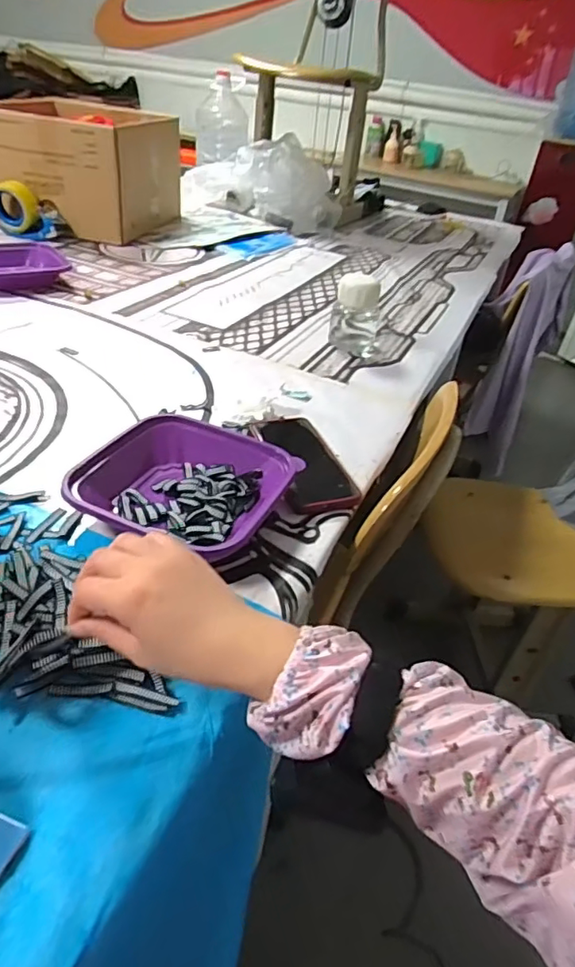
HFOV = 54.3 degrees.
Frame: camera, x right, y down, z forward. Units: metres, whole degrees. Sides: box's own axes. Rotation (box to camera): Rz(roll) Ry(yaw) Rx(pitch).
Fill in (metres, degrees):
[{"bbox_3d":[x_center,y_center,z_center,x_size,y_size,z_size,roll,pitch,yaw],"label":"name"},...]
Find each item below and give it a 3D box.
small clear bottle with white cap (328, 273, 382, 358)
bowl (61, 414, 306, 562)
[{"bbox_3d":[0.124,-0.307,1.021,0.088,0.125,0.082,12,34,10],"label":"small clear bottle with white cap"},{"bbox_3d":[-0.102,0.001,0.579,0.191,0.047,0.196,15,34,13],"label":"bowl"}]

